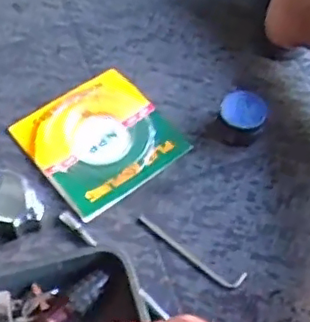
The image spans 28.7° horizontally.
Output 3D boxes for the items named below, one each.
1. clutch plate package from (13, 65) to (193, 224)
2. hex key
[{"bbox_3d":[-0.073,-0.033,0.824,0.179,0.013,0.175,-35,66,-21],"label":"clutch plate package"},{"bbox_3d":[0.042,0.111,0.748,0.148,0.004,0.024,29,62,15],"label":"hex key"}]

